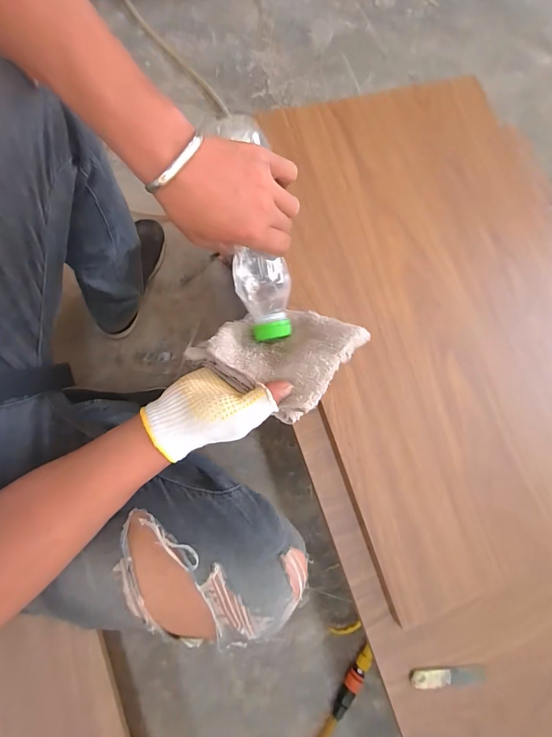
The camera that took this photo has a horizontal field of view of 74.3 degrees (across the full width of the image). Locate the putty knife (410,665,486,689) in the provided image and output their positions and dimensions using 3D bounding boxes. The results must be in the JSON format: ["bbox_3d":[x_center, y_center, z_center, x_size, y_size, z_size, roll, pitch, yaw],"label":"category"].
[{"bbox_3d":[0.208,0.372,0.437,0.093,0.010,0.021,2,79,-7],"label":"putty knife"}]

